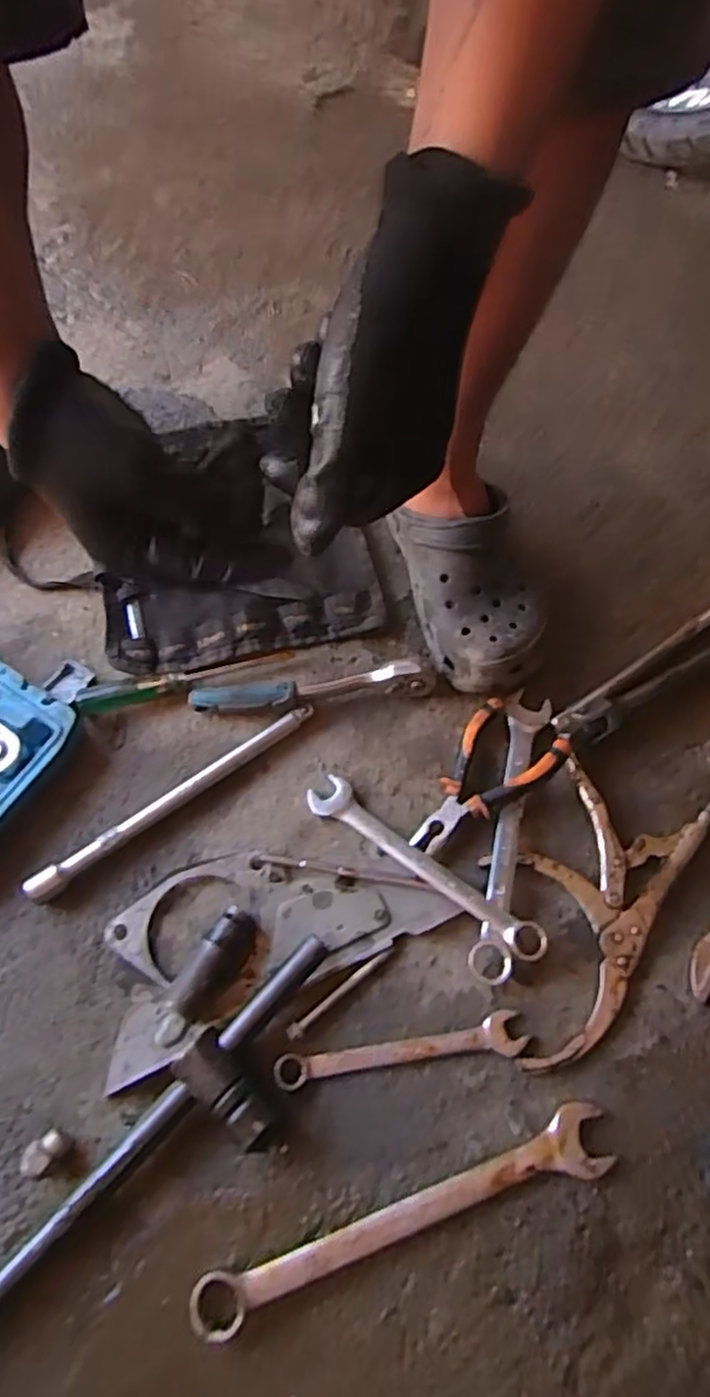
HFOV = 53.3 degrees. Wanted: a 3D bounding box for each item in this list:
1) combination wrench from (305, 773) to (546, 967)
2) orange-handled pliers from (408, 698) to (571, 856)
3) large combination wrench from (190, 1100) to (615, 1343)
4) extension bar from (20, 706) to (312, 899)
[{"bbox_3d":[0.050,0.120,0.522,0.201,0.009,0.031,31,72,22],"label":"combination wrench"},{"bbox_3d":[0.106,0.064,0.535,0.076,0.026,0.134,26,65,12],"label":"orange-handled pliers"},{"bbox_3d":[0.031,0.316,0.434,0.263,0.012,0.039,-16,64,-9],"label":"large combination wrench"},{"bbox_3d":[-0.140,0.076,0.552,0.243,0.020,0.018,-34,68,-16],"label":"extension bar"}]

